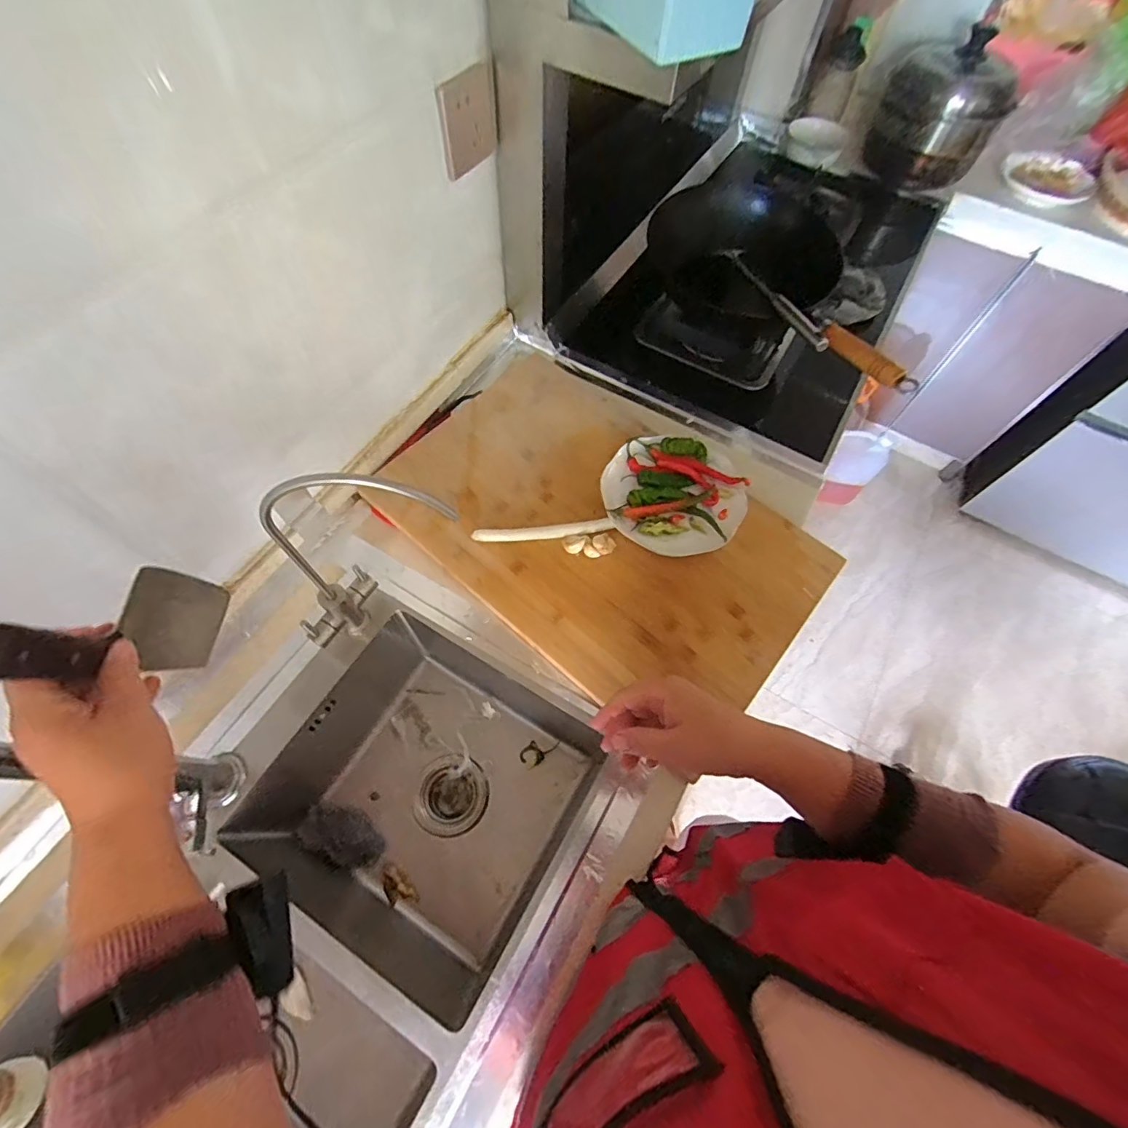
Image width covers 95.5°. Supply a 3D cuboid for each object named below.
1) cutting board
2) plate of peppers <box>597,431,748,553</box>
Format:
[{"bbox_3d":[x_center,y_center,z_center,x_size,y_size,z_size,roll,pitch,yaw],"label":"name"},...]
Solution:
[{"bbox_3d":[0.052,-0.063,0.738,0.591,0.034,0.394,39,68,16],"label":"cutting board"},{"bbox_3d":[0.161,-0.102,0.747,0.207,0.041,0.188,10,63,3],"label":"plate of peppers"}]

